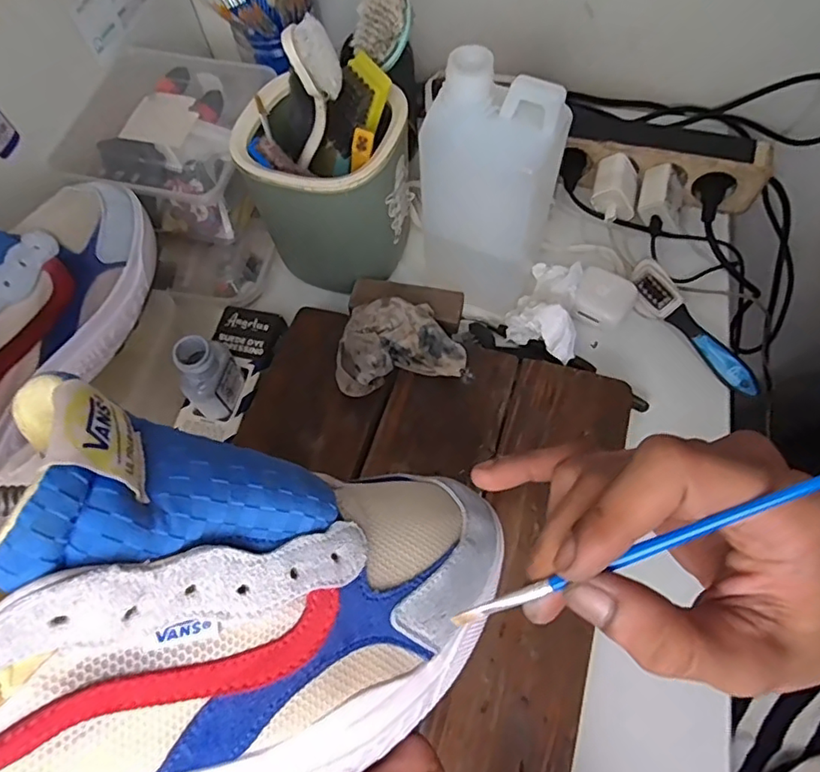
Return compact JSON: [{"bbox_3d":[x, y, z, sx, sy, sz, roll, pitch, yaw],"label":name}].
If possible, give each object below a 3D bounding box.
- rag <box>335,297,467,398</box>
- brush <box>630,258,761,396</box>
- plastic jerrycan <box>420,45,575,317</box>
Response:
[{"bbox_3d":[-0.009,-0.032,0.436,0.096,0.039,0.061,-10,65,-1],"label":"rag"},{"bbox_3d":[0.242,-0.051,0.479,0.028,0.025,0.142,-34,68,-12],"label":"brush"},{"bbox_3d":[0.057,-0.139,0.426,0.095,0.198,0.053,12,67,9],"label":"plastic jerrycan"}]

